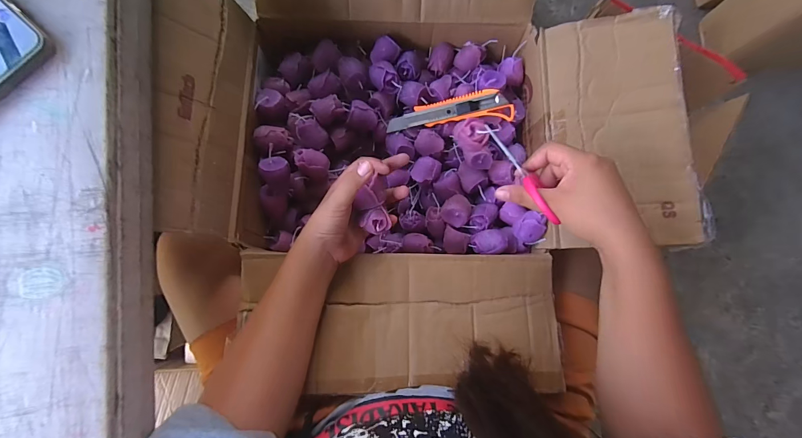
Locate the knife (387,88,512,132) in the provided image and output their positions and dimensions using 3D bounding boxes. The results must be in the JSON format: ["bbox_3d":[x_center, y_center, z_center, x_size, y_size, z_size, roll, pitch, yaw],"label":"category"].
[{"bbox_3d":[0.065,-0.146,0.481,0.170,0.017,0.038,-7,82,15],"label":"knife"}]

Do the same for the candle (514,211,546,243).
[{"bbox_3d":[0.164,0.012,0.450,0.036,0.035,0.035,-17,84,-6],"label":"candle"}]

